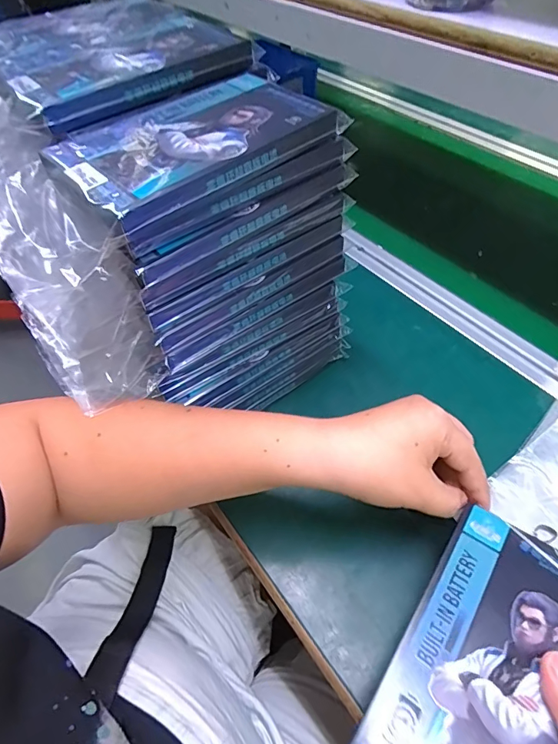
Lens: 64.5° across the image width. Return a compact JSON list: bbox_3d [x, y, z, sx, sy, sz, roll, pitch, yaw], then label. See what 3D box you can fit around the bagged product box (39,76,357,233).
[{"bbox_3d":[-0.052,-0.148,0.281,0.162,0.017,0.096,-36,58,-23],"label":"bagged product box"}]

